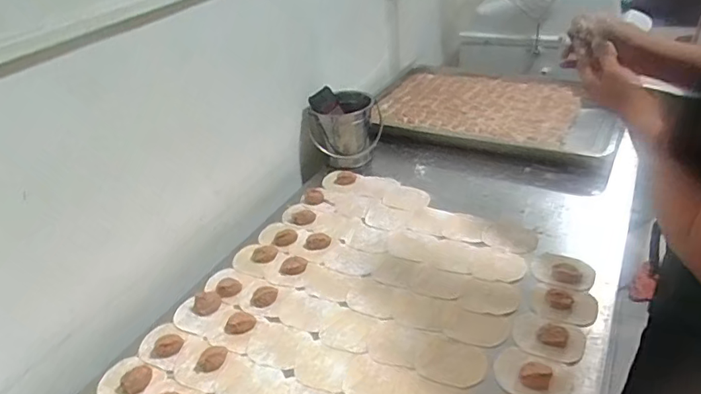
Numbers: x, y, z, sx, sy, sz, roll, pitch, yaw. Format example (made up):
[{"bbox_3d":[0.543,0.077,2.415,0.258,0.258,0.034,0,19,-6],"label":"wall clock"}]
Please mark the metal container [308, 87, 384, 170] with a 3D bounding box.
[{"bbox_3d":[-0.006,-0.152,1.141,0.132,0.133,0.134,5,35,19],"label":"metal container"}]

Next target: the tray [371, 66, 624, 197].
[{"bbox_3d":[0.325,-0.198,1.237,0.593,0.047,0.479,14,39,30],"label":"tray"}]

